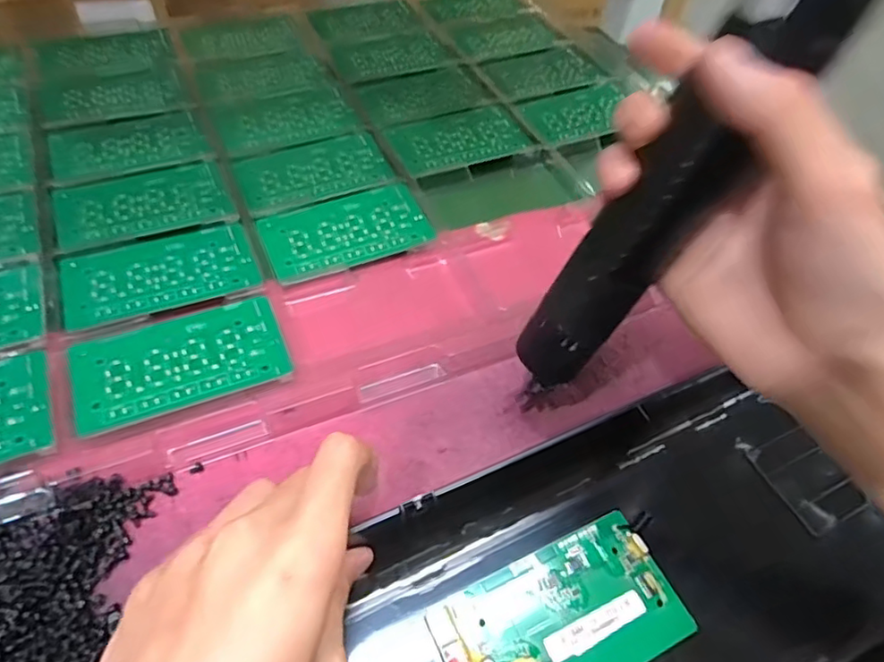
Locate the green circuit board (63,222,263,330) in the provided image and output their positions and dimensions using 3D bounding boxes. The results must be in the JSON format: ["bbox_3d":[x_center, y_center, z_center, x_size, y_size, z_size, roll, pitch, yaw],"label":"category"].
[{"bbox_3d":[-0.168,-0.035,0.362,0.105,0.004,0.060,-16,55,-20],"label":"green circuit board"}]

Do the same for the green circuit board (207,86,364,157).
[{"bbox_3d":[-0.121,-0.168,0.476,0.106,0.004,0.062,-19,57,-19],"label":"green circuit board"}]

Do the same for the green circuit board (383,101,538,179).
[{"bbox_3d":[0.014,-0.153,0.478,0.110,0.006,0.063,-22,58,-21],"label":"green circuit board"}]

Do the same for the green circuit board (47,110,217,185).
[{"bbox_3d":[-0.227,-0.136,0.441,0.102,0.004,0.064,-18,56,-21],"label":"green circuit board"}]

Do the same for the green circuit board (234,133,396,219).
[{"bbox_3d":[-0.092,-0.116,0.439,0.106,0.004,0.063,-19,58,-19],"label":"green circuit board"}]

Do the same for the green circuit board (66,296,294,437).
[{"bbox_3d":[-0.140,0.014,0.325,0.105,0.004,0.058,-17,57,-18],"label":"green circuit board"}]

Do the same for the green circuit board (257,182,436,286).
[{"bbox_3d":[-0.064,-0.069,0.404,0.107,0.006,0.063,-21,58,-20],"label":"green circuit board"}]

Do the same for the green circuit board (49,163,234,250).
[{"bbox_3d":[-0.198,-0.086,0.403,0.104,0.004,0.068,-19,55,-22],"label":"green circuit board"}]

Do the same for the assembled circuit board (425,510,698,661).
[{"bbox_3d":[0.053,0.126,0.265,0.106,0.011,0.060,-19,58,-19],"label":"assembled circuit board"}]

